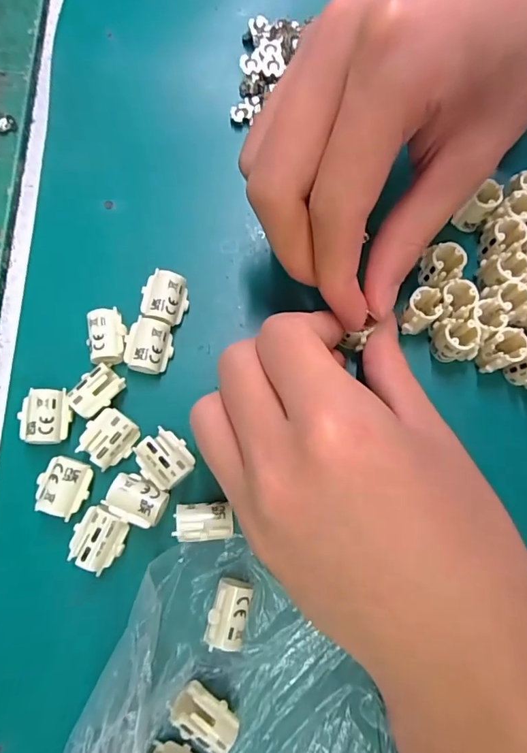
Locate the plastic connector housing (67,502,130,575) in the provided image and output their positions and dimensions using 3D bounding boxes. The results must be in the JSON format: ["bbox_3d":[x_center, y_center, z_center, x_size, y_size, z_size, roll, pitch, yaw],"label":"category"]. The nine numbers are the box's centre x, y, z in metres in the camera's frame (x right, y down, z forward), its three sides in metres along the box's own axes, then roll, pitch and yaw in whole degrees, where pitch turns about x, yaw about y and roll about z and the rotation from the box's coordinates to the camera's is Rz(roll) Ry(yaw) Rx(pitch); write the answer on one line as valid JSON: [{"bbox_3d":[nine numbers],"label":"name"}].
[{"bbox_3d":[-0.064,0.062,0.178,0.020,0.009,0.022,32,79,8],"label":"plastic connector housing"}]

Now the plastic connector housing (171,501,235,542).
[{"bbox_3d":[-0.023,0.055,0.177,0.022,0.010,0.013,-5,76,0],"label":"plastic connector housing"}]

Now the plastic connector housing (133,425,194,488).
[{"bbox_3d":[-0.040,0.034,0.187,0.019,0.010,0.022,-40,79,-9],"label":"plastic connector housing"}]

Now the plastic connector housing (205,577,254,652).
[{"bbox_3d":[-0.012,0.087,0.171,0.013,0.016,0.022,11,76,4],"label":"plastic connector housing"}]

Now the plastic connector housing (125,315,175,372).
[{"bbox_3d":[-0.050,-0.012,0.200,0.017,0.011,0.023,14,77,4],"label":"plastic connector housing"}]

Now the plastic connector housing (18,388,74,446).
[{"bbox_3d":[-0.091,0.017,0.193,0.020,0.014,0.022,3,76,2],"label":"plastic connector housing"}]

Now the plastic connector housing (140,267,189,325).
[{"bbox_3d":[-0.044,-0.035,0.207,0.018,0.013,0.021,17,77,5],"label":"plastic connector housing"}]

